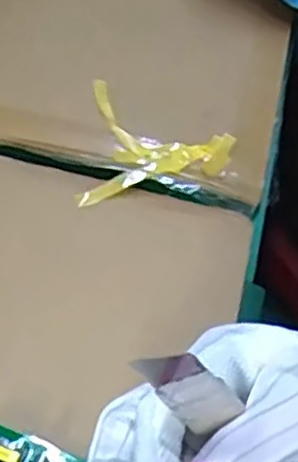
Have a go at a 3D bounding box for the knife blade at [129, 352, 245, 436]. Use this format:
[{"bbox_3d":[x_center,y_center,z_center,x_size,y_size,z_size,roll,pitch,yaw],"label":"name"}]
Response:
[{"bbox_3d":[0.014,0.052,0.233,0.017,0.060,0.004,-26,49,9],"label":"knife blade"}]

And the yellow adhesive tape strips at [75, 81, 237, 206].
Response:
[{"bbox_3d":[0.005,-0.045,0.410,0.084,0.012,0.077,11,59,0],"label":"yellow adhesive tape strips"}]

